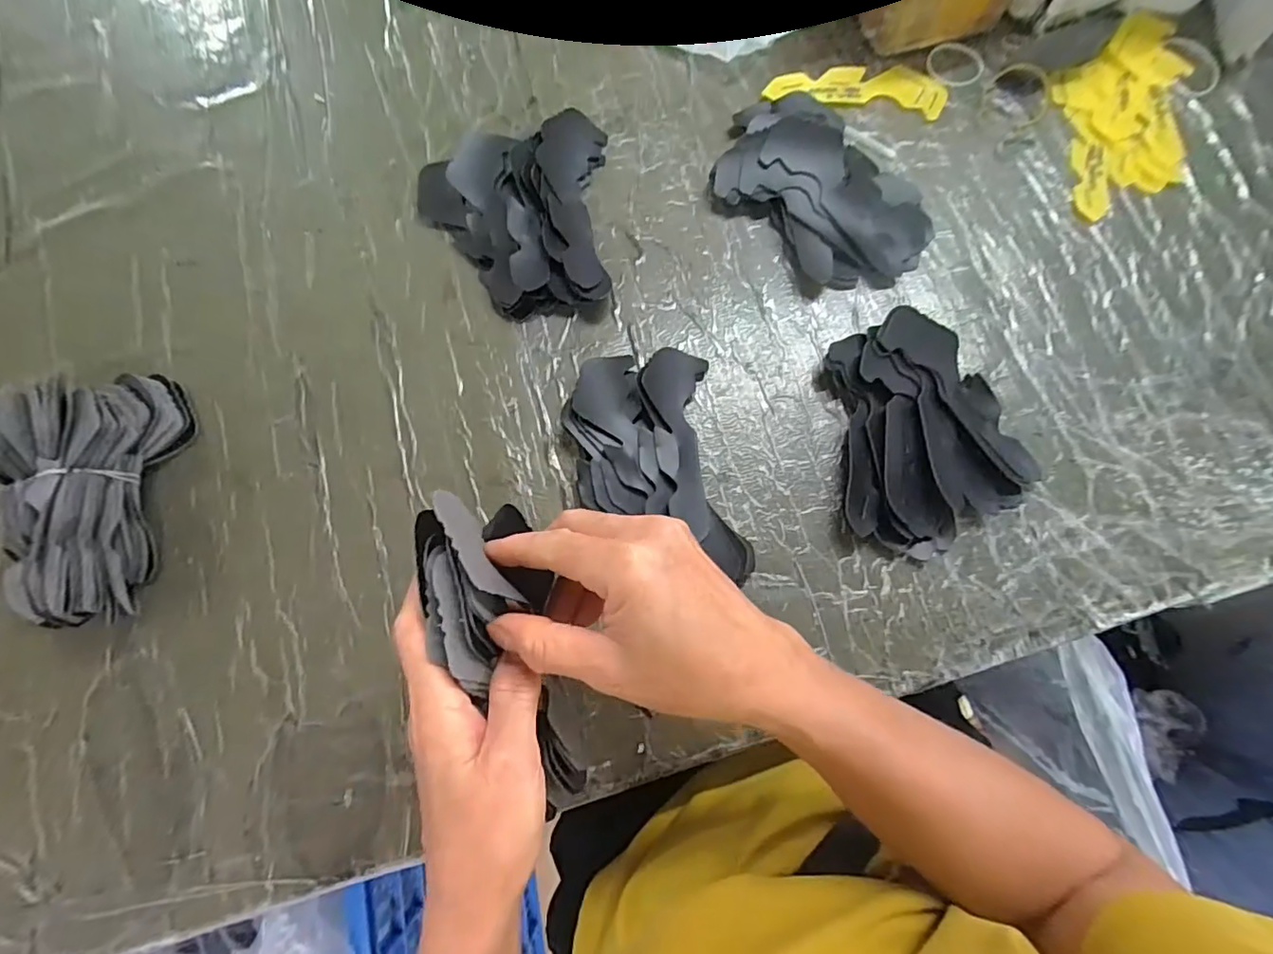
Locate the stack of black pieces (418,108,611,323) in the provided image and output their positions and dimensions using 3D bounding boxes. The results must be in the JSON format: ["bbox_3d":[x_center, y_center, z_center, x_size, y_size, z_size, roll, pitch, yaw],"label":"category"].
[{"bbox_3d":[-0.091,-0.202,0.440,0.146,0.030,0.159,-11,77,-2],"label":"stack of black pieces"}]

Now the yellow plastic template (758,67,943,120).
[{"bbox_3d":[0.183,-0.325,0.476,0.147,0.008,0.043,6,77,2],"label":"yellow plastic template"}]

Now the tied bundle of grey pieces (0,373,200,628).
[{"bbox_3d":[-0.361,0.006,0.368,0.089,0.065,0.172,1,77,1],"label":"tied bundle of grey pieces"}]

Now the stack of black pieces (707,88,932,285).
[{"bbox_3d":[0.144,-0.224,0.438,0.110,0.035,0.178,-41,80,-8],"label":"stack of black pieces"}]

